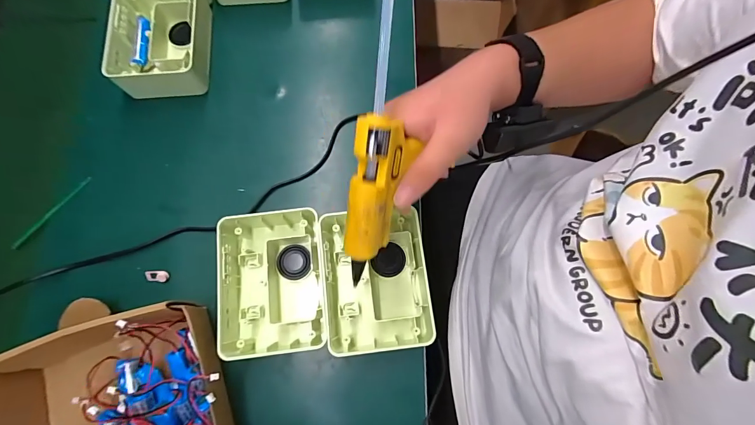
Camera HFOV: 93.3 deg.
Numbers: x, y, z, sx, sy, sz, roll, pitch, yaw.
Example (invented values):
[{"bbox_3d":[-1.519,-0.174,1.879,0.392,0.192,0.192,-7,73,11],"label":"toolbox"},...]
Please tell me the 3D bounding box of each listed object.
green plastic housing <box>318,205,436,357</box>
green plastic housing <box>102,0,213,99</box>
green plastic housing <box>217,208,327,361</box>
[{"bbox_3d":[-0.001,0.070,0.380,0.110,0.046,0.144,-6,75,0],"label":"green plastic housing"},{"bbox_3d":[-0.272,-0.220,0.453,0.116,0.045,0.151,-9,75,0],"label":"green plastic housing"},{"bbox_3d":[-0.110,0.069,0.380,0.108,0.047,0.149,-7,75,0],"label":"green plastic housing"}]

